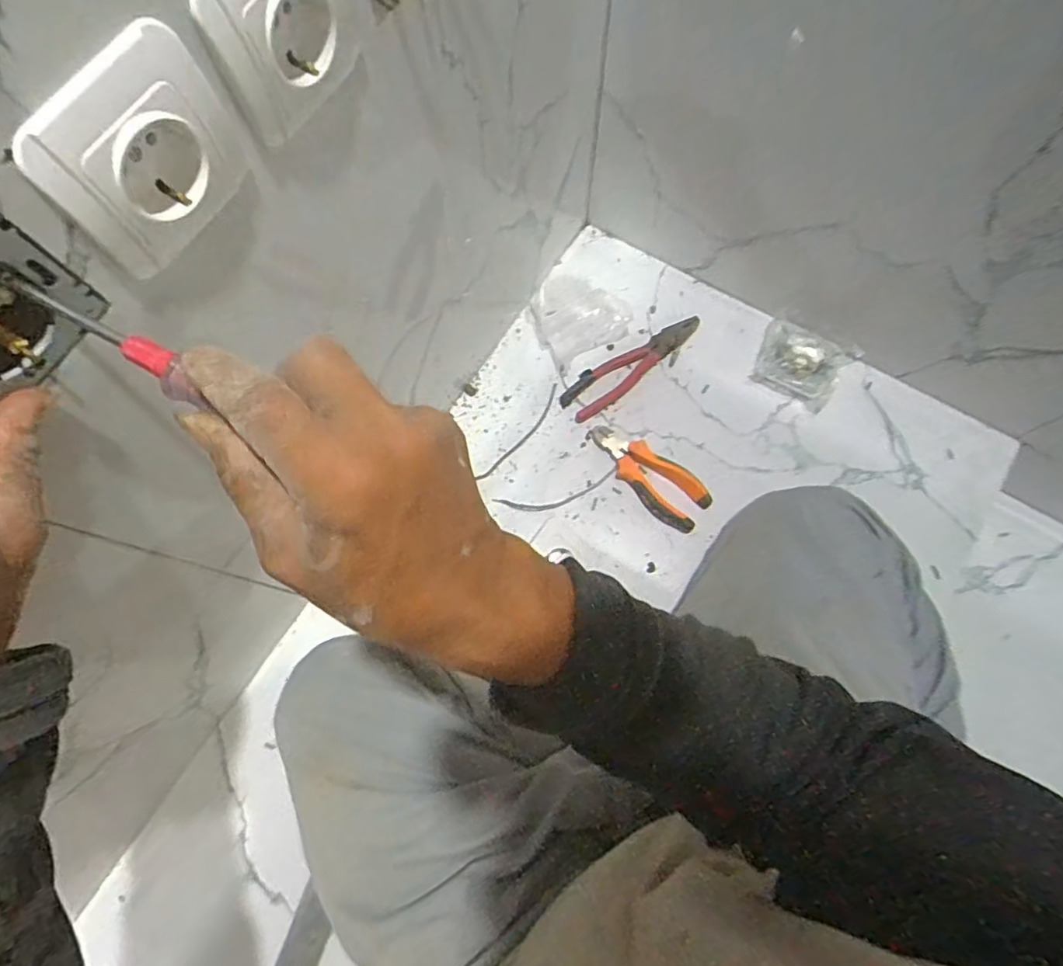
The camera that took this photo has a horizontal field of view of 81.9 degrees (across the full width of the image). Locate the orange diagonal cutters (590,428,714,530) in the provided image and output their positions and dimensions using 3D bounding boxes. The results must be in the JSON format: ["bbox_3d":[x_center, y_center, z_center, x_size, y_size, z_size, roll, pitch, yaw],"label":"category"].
[{"bbox_3d":[0.134,-0.011,0.719,0.157,0.016,0.064,39,78,12],"label":"orange diagonal cutters"}]

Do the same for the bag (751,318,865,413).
[{"bbox_3d":[0.326,-0.152,0.736,0.104,0.041,0.094,35,77,11],"label":"bag"}]

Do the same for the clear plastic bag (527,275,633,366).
[{"bbox_3d":[0.055,-0.217,0.771,0.107,0.031,0.111,-26,75,-7],"label":"clear plastic bag"}]

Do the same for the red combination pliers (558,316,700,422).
[{"bbox_3d":[0.126,-0.143,0.752,0.194,0.028,0.046,-30,75,-8],"label":"red combination pliers"}]

